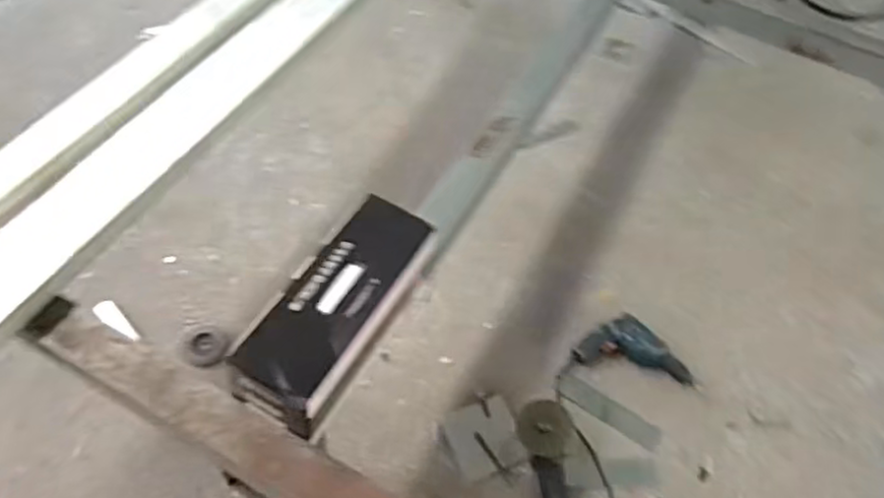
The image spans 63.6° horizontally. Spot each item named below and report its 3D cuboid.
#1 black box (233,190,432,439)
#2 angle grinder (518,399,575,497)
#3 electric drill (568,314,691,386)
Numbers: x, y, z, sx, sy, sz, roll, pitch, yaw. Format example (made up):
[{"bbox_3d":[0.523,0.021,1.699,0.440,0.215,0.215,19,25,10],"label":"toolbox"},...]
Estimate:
[{"bbox_3d":[-0.163,0.085,1.113,0.155,0.093,0.378,25,54,15],"label":"black box"},{"bbox_3d":[0.215,0.454,1.434,0.112,0.083,0.296,6,53,-4],"label":"angle grinder"},{"bbox_3d":[0.452,0.222,1.668,0.285,0.055,0.156,8,53,-2],"label":"electric drill"}]

